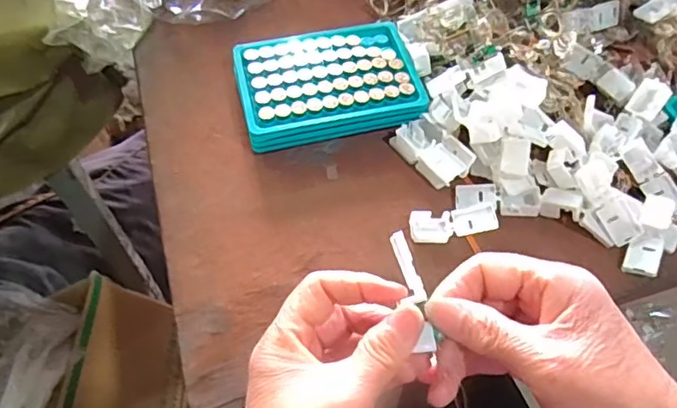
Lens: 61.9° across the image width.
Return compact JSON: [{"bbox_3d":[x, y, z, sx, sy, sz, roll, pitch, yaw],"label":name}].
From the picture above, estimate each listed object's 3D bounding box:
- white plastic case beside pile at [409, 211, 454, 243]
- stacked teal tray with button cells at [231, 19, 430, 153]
[{"bbox_3d":[0.061,0.016,0.374,0.027,0.008,0.021,1,58,1],"label":"white plastic case beside pile"},{"bbox_3d":[-0.009,-0.096,0.435,0.132,0.022,0.101,-11,58,-7],"label":"stacked teal tray with button cells"}]

